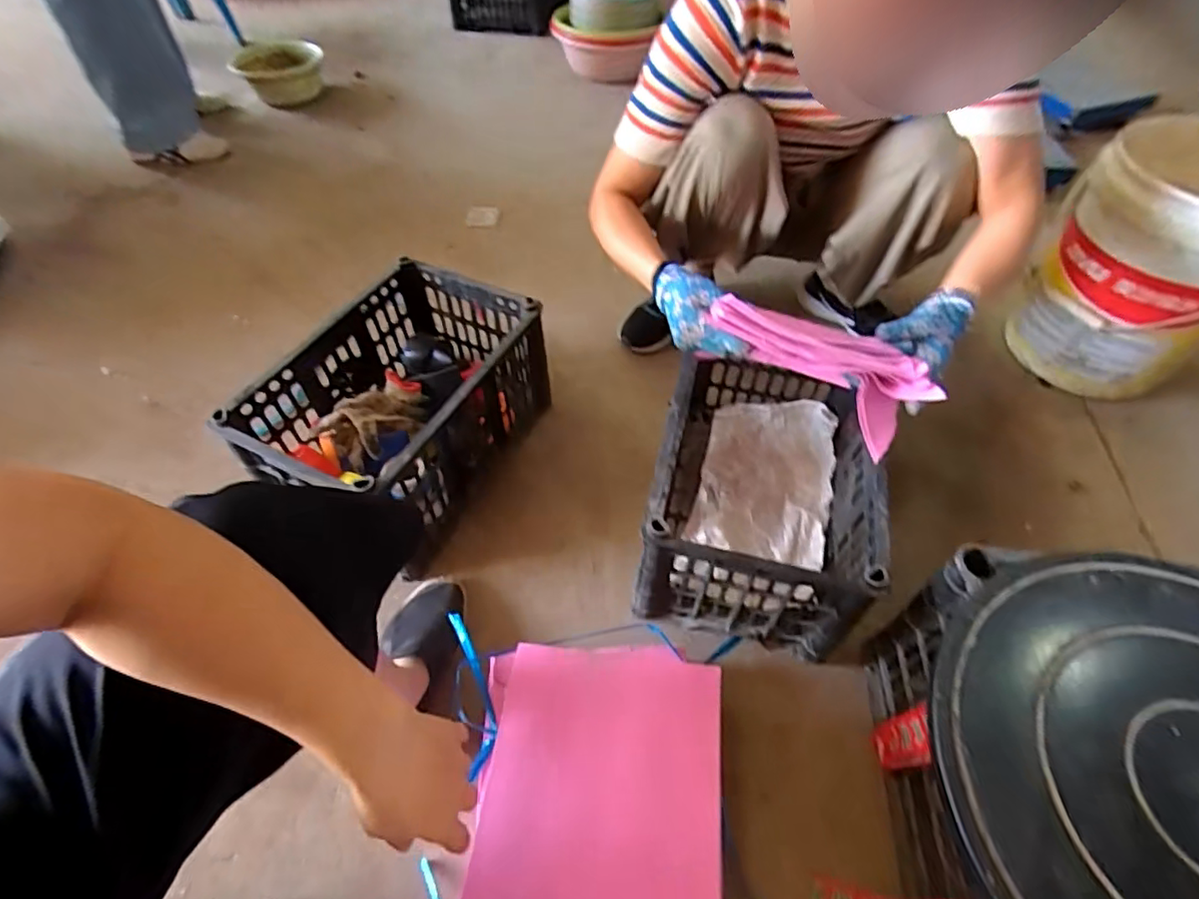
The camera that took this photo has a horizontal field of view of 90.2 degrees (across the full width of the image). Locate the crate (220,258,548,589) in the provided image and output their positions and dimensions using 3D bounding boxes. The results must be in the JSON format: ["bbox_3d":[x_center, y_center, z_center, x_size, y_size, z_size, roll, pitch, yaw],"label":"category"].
[{"bbox_3d":[-0.285,-0.057,0.899,0.274,0.226,0.379,21,55,17],"label":"crate"}]

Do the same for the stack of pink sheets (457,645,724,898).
[{"bbox_3d":[-0.006,0.398,0.573,0.251,0.041,0.399,2,50,2],"label":"stack of pink sheets"}]

